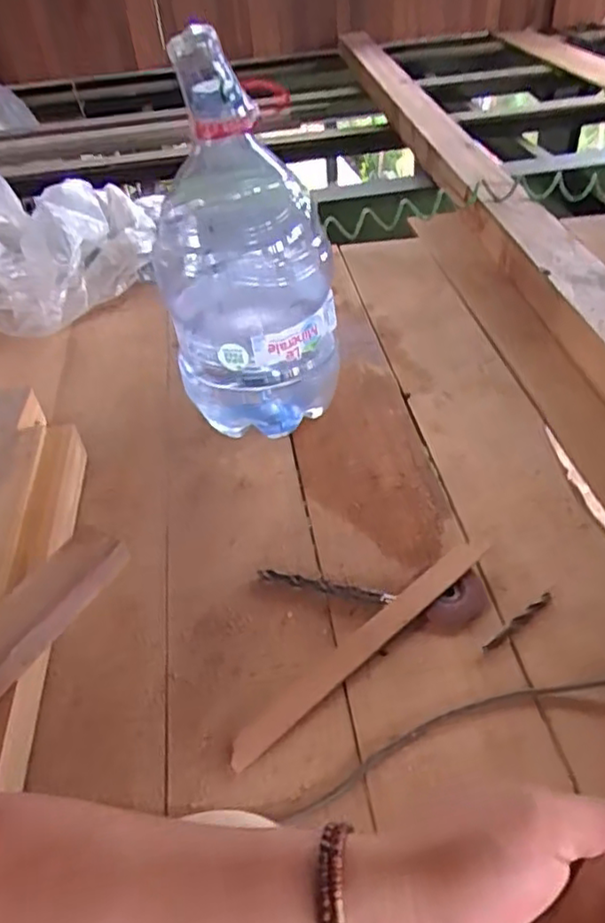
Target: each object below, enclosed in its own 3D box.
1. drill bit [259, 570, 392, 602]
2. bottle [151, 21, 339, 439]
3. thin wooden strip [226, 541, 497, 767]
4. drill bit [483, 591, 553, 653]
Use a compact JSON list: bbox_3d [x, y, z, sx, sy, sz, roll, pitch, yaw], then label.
[{"bbox_3d":[0.028,0.150,0.796,0.165,0.013,0.017,8,43,15],"label":"drill bit"},{"bbox_3d":[-0.079,-0.277,0.902,0.223,0.493,0.218,-10,42,-4],"label":"bottle"},{"bbox_3d":[0.072,0.202,0.737,0.375,0.006,0.034,-34,57,-25],"label":"thin wooden strip"},{"bbox_3d":[0.247,0.183,0.749,0.115,0.006,0.013,-29,48,-26],"label":"drill bit"}]

